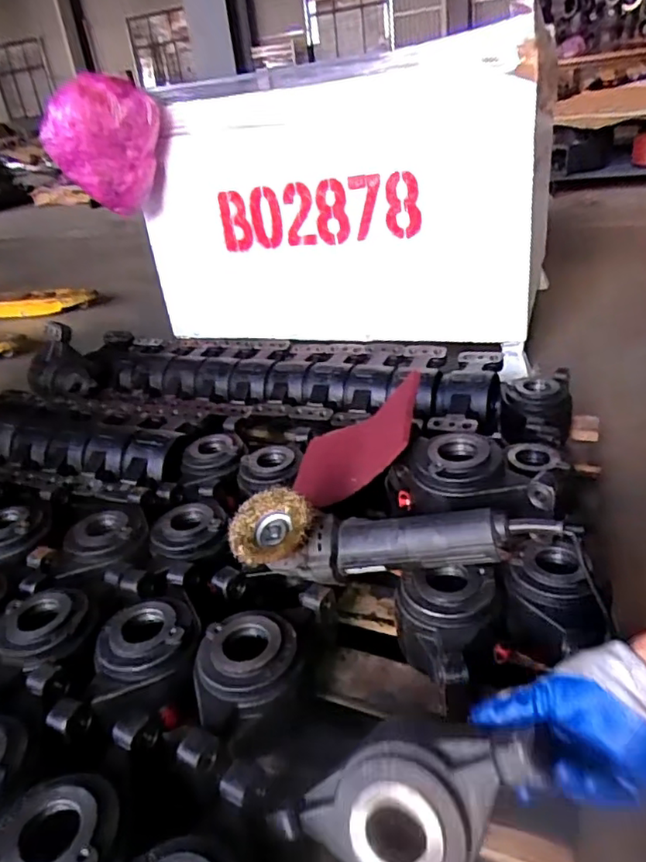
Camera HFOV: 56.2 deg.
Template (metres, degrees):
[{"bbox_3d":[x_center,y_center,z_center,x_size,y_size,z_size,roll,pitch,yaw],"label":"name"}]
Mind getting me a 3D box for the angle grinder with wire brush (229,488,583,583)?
[{"bbox_3d":[0.070,0.115,0.657,0.341,0.086,0.077,-4,28,5],"label":"angle grinder with wire brush"}]

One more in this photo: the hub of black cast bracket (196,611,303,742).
[{"bbox_3d":[-0.072,0.236,0.594,0.116,0.044,0.116,-2,40,2],"label":"hub of black cast bracket"}]

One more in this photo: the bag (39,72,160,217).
[{"bbox_3d":[-0.499,-0.654,1.401,0.243,0.269,0.129,-7,28,-1],"label":"bag"}]

